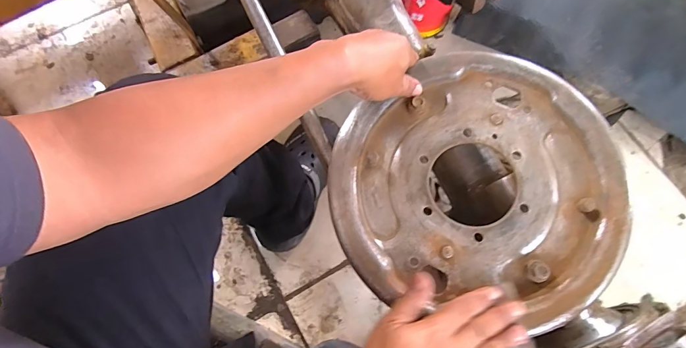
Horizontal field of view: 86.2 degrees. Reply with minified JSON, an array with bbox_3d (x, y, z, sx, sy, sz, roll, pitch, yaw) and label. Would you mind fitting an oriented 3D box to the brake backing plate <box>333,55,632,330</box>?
[{"bbox_3d":[0.138,-0.001,0.390,0.283,0.032,0.272,0,74,1],"label":"brake backing plate"}]

